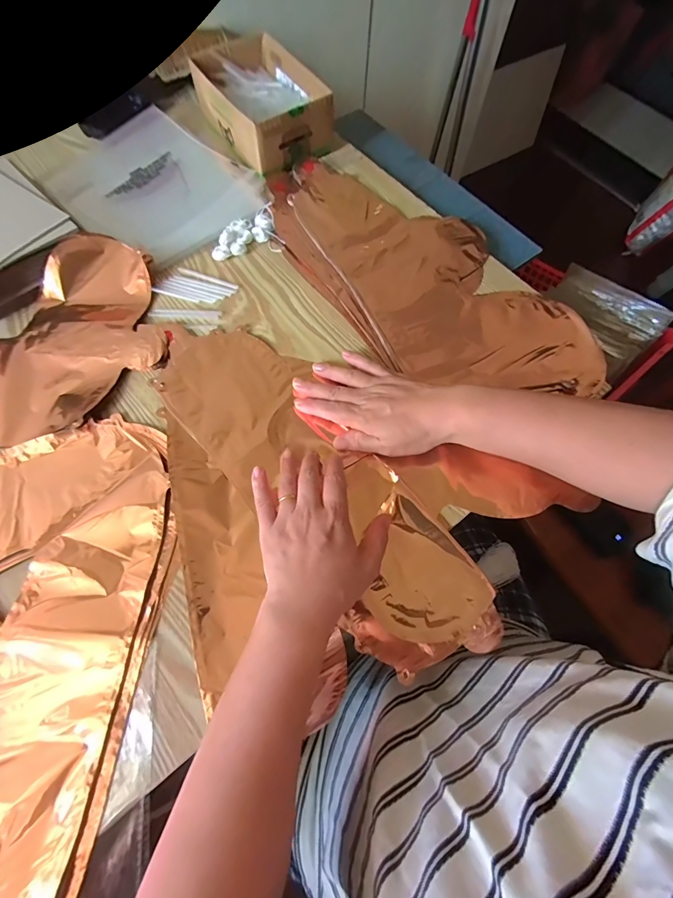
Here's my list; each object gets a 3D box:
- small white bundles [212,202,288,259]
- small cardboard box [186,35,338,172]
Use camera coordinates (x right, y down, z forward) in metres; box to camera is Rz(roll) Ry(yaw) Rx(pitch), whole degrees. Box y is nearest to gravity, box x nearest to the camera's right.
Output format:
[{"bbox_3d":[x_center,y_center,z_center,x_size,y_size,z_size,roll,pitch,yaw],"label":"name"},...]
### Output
[{"bbox_3d":[-0.118,-0.274,0.484,0.089,0.019,0.049,-22,69,-9],"label":"small white bundles"},{"bbox_3d":[-0.104,-0.497,0.552,0.138,0.065,0.193,-31,71,-12],"label":"small cardboard box"}]

